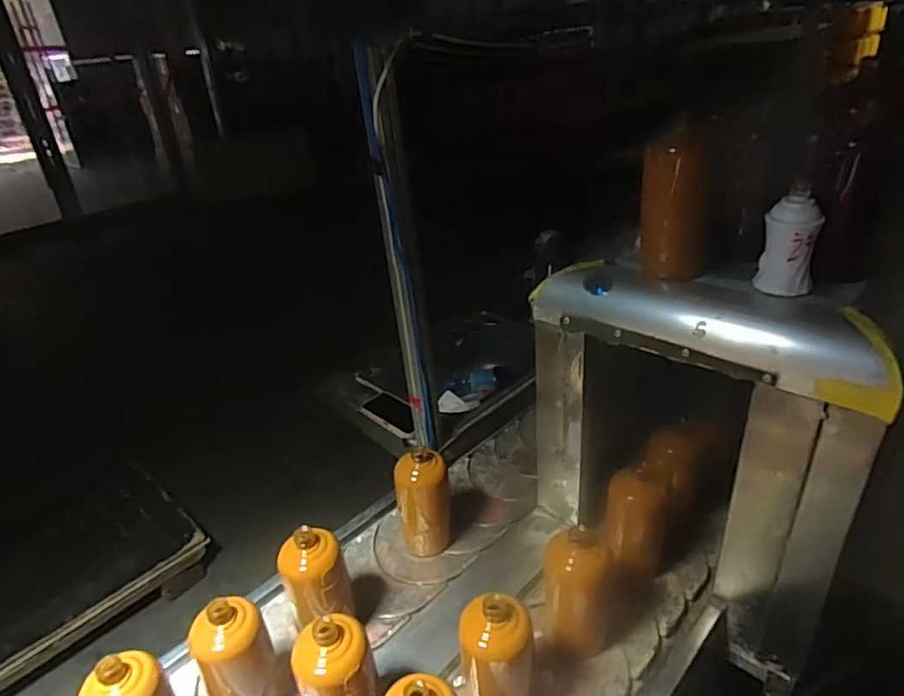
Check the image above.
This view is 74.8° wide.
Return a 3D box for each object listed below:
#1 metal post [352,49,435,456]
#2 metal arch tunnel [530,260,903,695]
[{"bbox_3d":[-0.087,-0.126,1.065,0.058,0.738,0.042,-14,29,-15],"label":"metal post"},{"bbox_3d":[0.314,0.151,0.810,0.412,0.489,0.103,20,38,40],"label":"metal arch tunnel"}]

